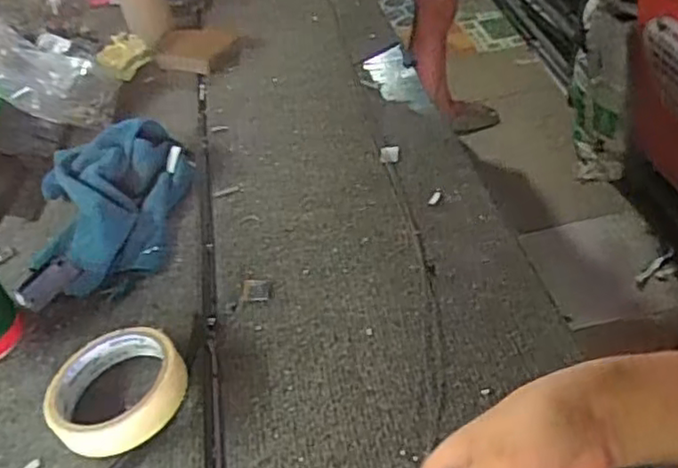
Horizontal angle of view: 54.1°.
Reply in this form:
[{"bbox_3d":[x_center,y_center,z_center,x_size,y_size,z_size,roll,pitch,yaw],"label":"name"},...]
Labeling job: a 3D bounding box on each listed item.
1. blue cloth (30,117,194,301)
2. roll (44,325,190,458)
[{"bbox_3d":[-0.207,-0.033,0.618,0.158,0.048,0.207,-20,42,-15],"label":"blue cloth"},{"bbox_3d":[-0.153,0.107,0.462,0.092,0.030,0.083,-18,41,-12],"label":"roll"}]

